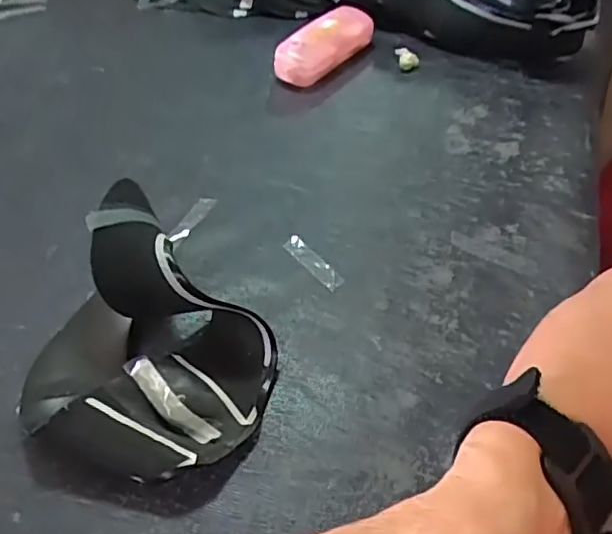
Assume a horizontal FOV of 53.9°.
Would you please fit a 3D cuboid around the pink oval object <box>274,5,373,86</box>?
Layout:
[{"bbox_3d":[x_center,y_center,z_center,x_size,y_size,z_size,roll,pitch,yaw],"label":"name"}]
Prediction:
[{"bbox_3d":[0.015,-0.207,0.569,0.101,0.044,0.044,-34,55,-11],"label":"pink oval object"}]

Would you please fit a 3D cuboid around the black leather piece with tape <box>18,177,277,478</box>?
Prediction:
[{"bbox_3d":[-0.101,0.044,0.369,0.145,0.097,0.151,0,46,0],"label":"black leather piece with tape"}]

